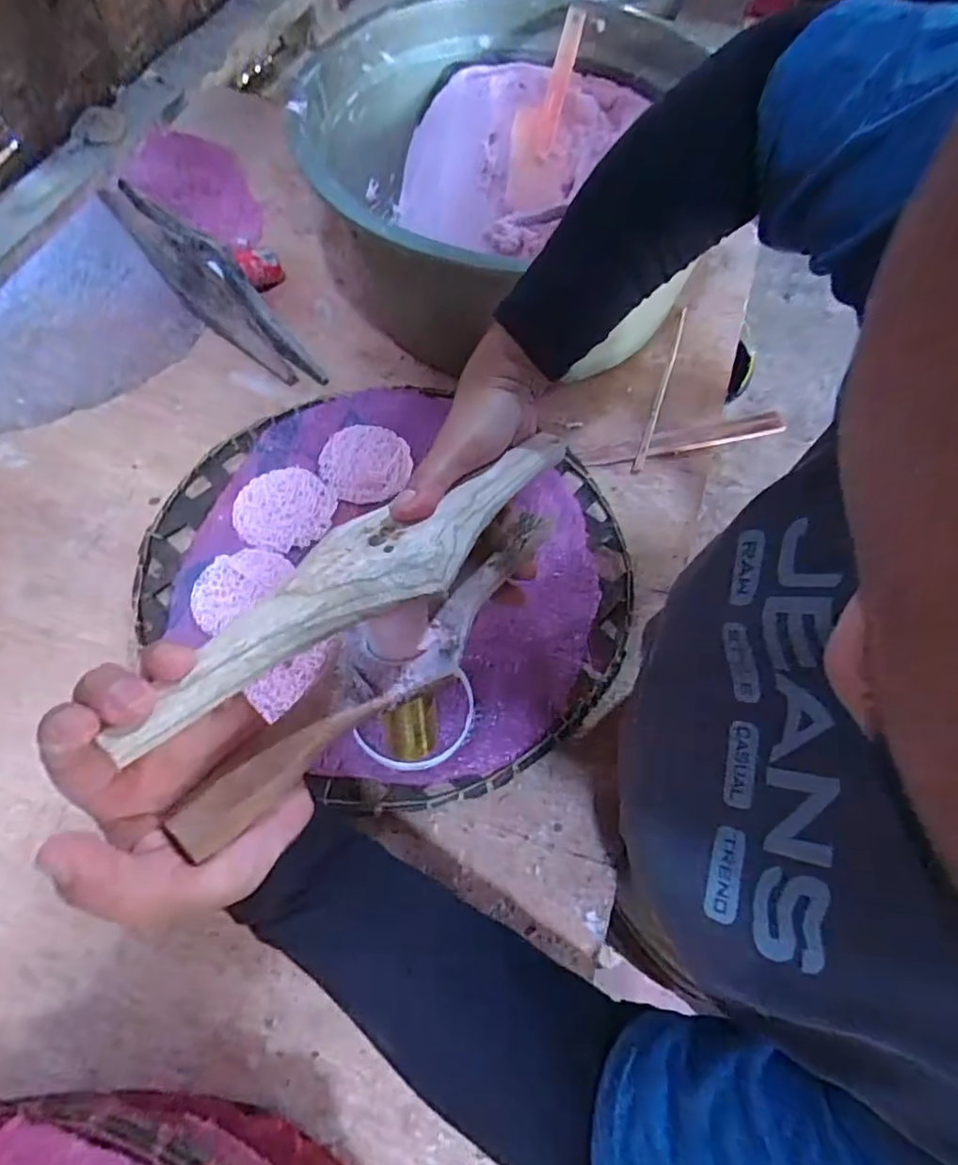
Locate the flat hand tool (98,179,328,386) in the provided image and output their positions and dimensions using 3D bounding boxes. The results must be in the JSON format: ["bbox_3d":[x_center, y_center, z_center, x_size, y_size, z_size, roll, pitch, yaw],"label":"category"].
[{"bbox_3d":[-0.267,-0.297,0.610,0.290,0.061,0.054,44,67,2],"label":"flat hand tool"}]

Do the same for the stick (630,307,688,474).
[{"bbox_3d":[0.186,-0.201,0.618,0.009,0.011,0.228,19,62,6],"label":"stick"}]

